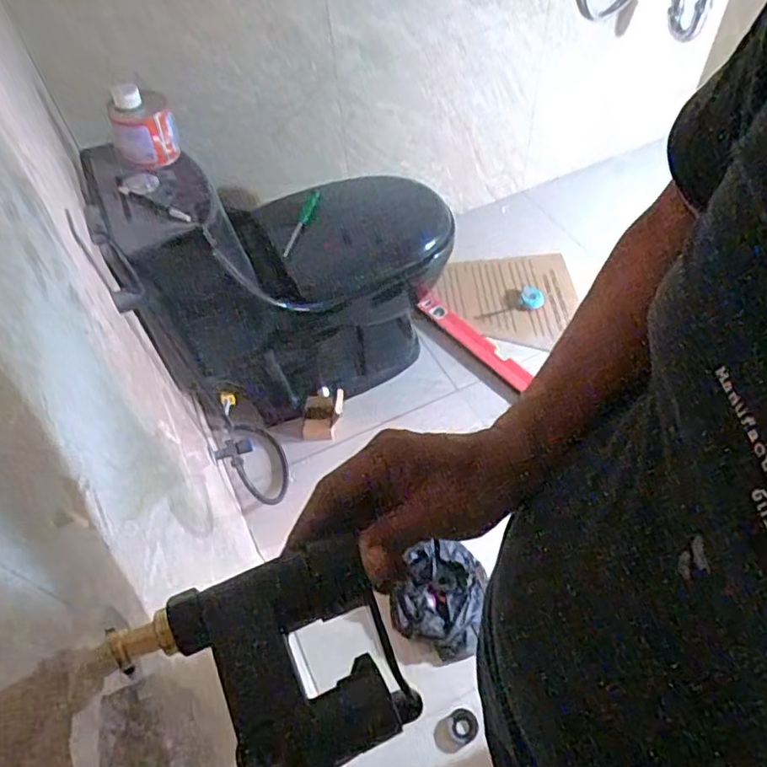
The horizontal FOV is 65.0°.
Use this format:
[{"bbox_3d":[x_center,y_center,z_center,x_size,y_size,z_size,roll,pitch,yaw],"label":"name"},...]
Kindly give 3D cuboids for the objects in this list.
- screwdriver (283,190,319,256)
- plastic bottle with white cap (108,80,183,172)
[{"bbox_3d":[-0.165,-0.340,1.254,0.031,0.028,0.190,10,56,11],"label":"screwdriver"},{"bbox_3d":[-0.406,-0.433,1.026,0.099,0.123,0.089,-17,55,-8],"label":"plastic bottle with white cap"}]

